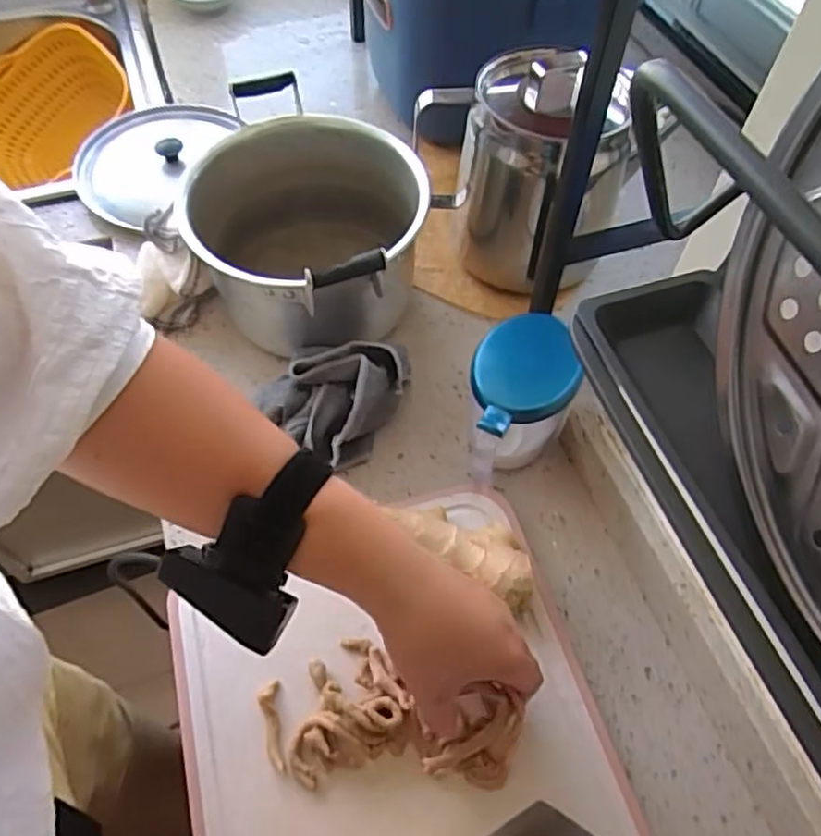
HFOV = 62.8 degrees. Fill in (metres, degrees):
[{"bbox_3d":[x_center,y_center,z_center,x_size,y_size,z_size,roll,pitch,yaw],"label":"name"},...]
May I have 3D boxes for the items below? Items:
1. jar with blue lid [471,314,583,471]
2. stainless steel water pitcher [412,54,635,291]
[{"bbox_3d":[0.080,-0.010,0.505,0.075,0.101,0.105,7,57,1],"label":"jar with blue lid"},{"bbox_3d":[0.088,-0.201,0.579,0.108,0.180,0.137,-30,63,-21],"label":"stainless steel water pitcher"}]

